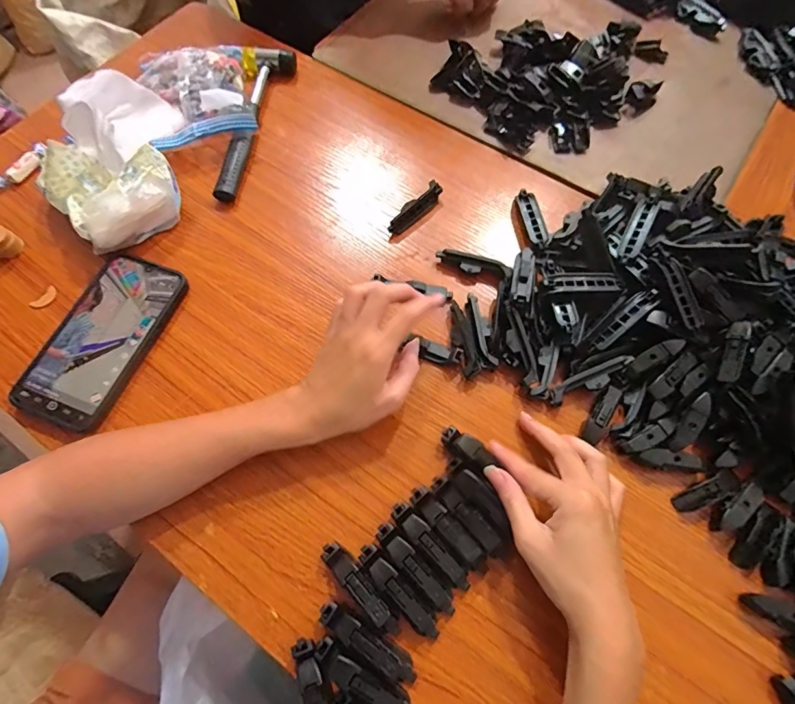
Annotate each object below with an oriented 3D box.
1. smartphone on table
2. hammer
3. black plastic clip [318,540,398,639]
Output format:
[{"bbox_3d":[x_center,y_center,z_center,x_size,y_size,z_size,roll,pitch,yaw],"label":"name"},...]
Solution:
[{"bbox_3d":[-0.262,-0.012,0.391,0.081,0.016,0.160,19,68,10],"label":"smartphone on table"},{"bbox_3d":[-0.169,-0.261,0.485,0.057,0.030,0.214,13,67,7],"label":"hammer"},{"bbox_3d":[-0.027,0.169,0.308,0.016,0.024,0.075,-40,71,-15],"label":"black plastic clip"}]

